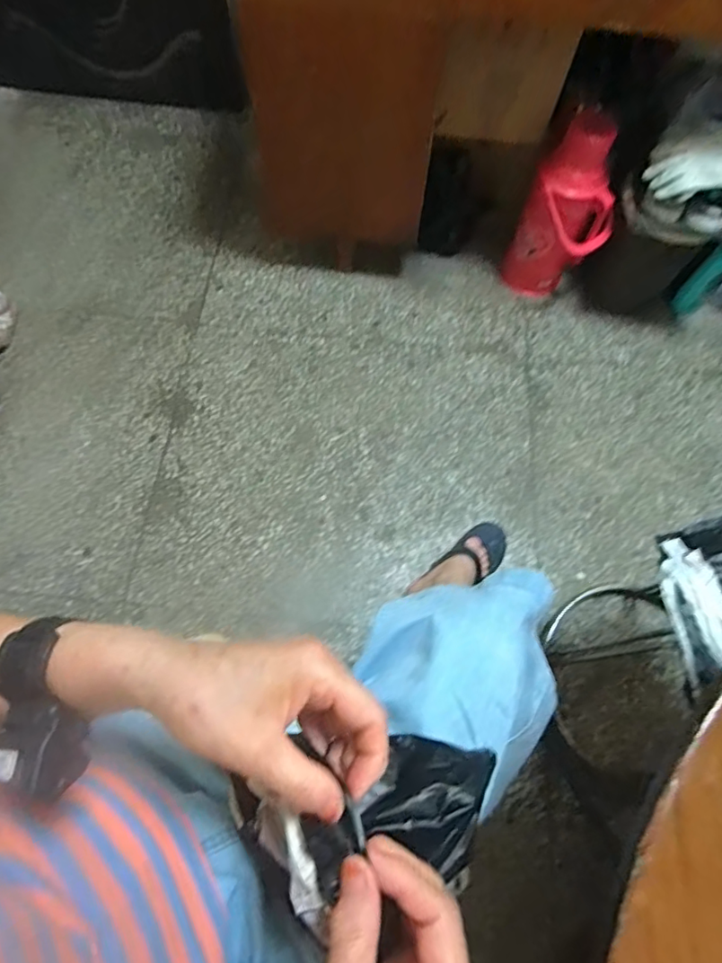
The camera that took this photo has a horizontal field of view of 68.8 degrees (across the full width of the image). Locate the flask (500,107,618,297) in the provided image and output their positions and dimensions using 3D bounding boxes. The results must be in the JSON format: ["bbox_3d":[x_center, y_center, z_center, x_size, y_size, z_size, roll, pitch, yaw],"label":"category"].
[{"bbox_3d":[0.474,-0.606,1.230,0.118,0.391,0.193,-42,73,-18],"label":"flask"}]

